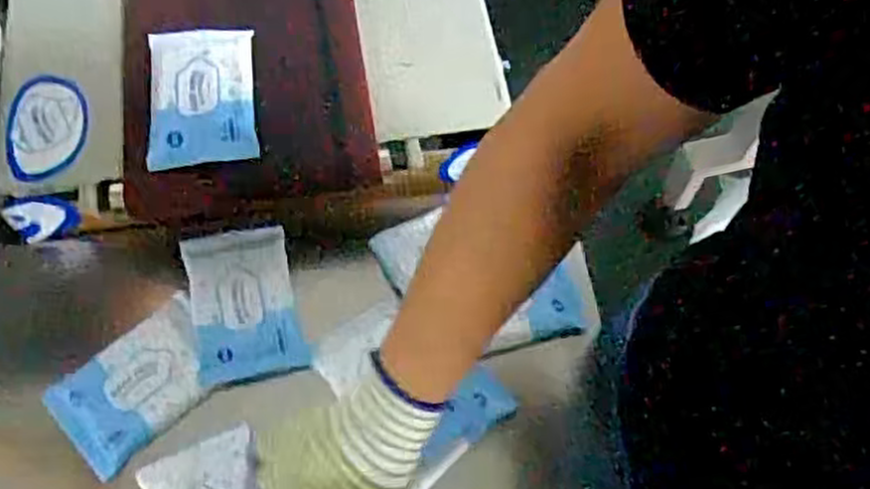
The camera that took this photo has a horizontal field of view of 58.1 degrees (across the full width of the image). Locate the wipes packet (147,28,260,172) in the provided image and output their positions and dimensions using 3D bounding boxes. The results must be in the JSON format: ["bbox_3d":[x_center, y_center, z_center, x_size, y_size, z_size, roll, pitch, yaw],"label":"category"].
[{"bbox_3d":[-0.192,-0.125,0.643,0.088,0.029,0.131,-6,65,-5],"label":"wipes packet"}]

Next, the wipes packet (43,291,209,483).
[{"bbox_3d":[-0.231,0.108,0.615,0.126,0.013,0.083,-38,72,-18],"label":"wipes packet"}]

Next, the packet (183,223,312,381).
[{"bbox_3d":[-0.157,0.047,0.645,0.083,0.015,0.126,-12,66,-8],"label":"packet"}]

